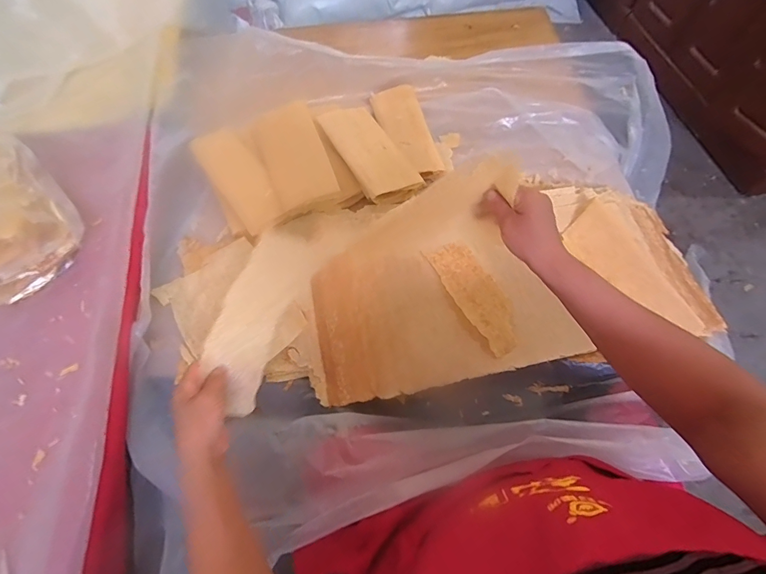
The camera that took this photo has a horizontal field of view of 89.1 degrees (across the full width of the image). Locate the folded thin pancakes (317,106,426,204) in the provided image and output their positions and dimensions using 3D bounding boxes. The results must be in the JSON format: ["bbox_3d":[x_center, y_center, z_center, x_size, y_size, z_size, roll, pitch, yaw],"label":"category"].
[{"bbox_3d":[-0.029,-0.285,0.793,0.121,0.015,0.282,-26,65,-10],"label":"folded thin pancakes"}]

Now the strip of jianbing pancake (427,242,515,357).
[{"bbox_3d":[0.154,0.011,0.633,0.077,0.010,0.202,-26,67,-13],"label":"strip of jianbing pancake"}]

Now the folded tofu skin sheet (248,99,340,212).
[{"bbox_3d":[-0.189,-0.285,0.801,0.125,0.032,0.289,-22,64,-8],"label":"folded tofu skin sheet"}]

